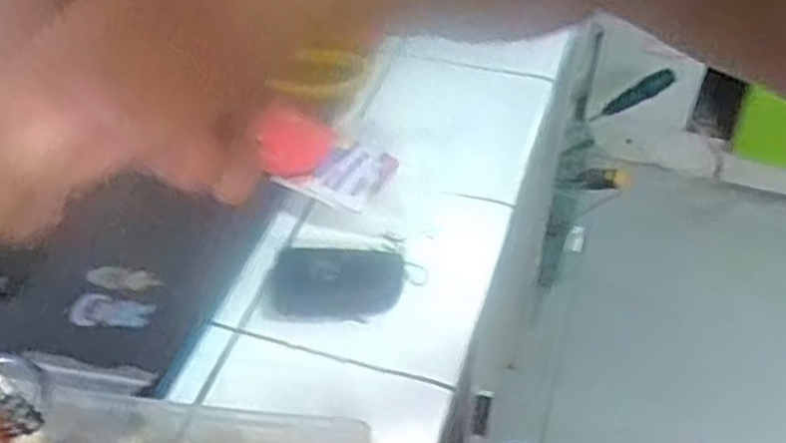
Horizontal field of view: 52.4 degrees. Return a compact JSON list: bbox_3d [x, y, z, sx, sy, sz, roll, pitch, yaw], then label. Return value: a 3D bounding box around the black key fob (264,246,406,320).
[{"bbox_3d":[-0.028,0.030,0.383,0.064,0.018,0.029,2,46,2],"label":"black key fob"}]

